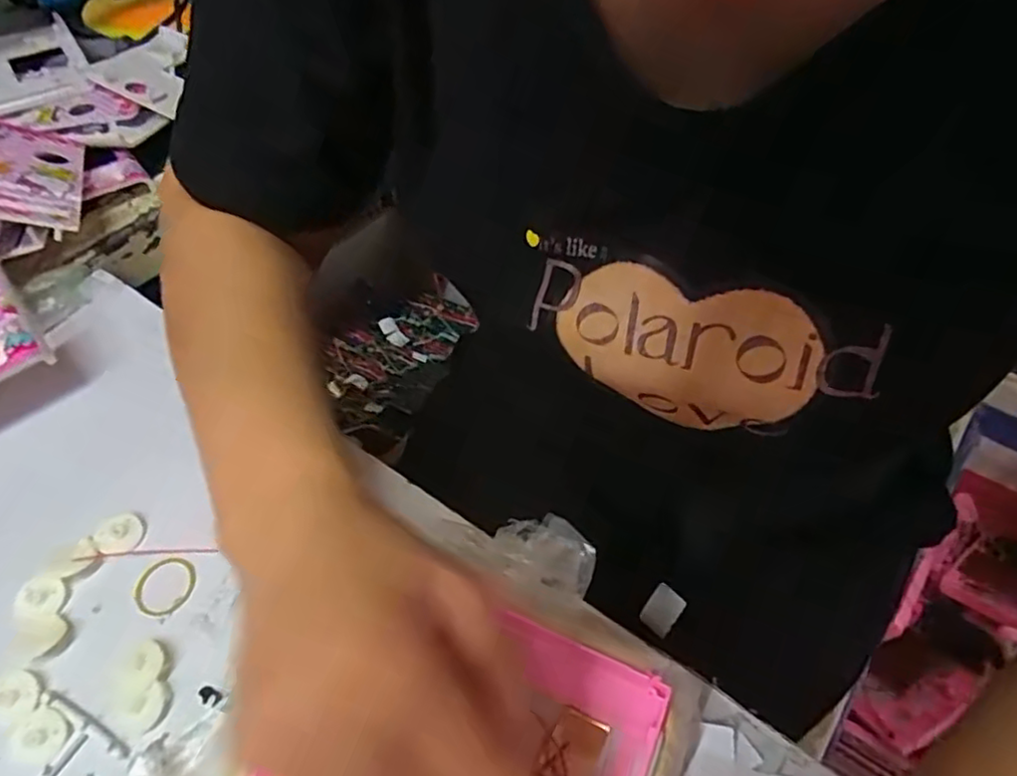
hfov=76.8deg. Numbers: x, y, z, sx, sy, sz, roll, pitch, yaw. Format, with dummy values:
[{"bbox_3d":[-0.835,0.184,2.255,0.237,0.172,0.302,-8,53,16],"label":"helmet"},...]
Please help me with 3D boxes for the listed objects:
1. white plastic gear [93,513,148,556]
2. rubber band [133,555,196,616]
[{"bbox_3d":[-0.210,0.078,0.345,0.022,0.007,0.024,24,57,18],"label":"white plastic gear"},{"bbox_3d":[-0.175,0.100,0.327,0.028,0.004,0.030,12,54,10],"label":"rubber band"}]

